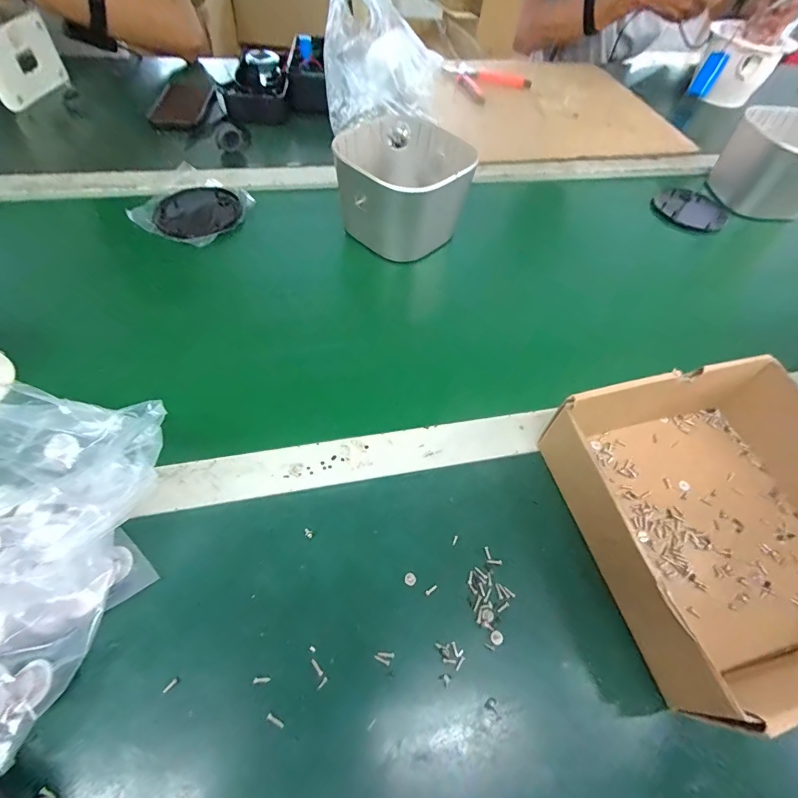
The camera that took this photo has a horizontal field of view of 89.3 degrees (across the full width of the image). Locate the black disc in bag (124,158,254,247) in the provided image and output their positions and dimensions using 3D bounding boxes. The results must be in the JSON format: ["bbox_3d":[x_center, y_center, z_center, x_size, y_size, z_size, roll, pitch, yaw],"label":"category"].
[{"bbox_3d":[-0.262,-0.250,0.521,0.128,0.013,0.123,23,58,10],"label":"black disc in bag"}]

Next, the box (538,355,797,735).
[{"bbox_3d":[0.245,0.079,0.297,0.201,0.070,0.200,-13,59,-13],"label":"box"}]

